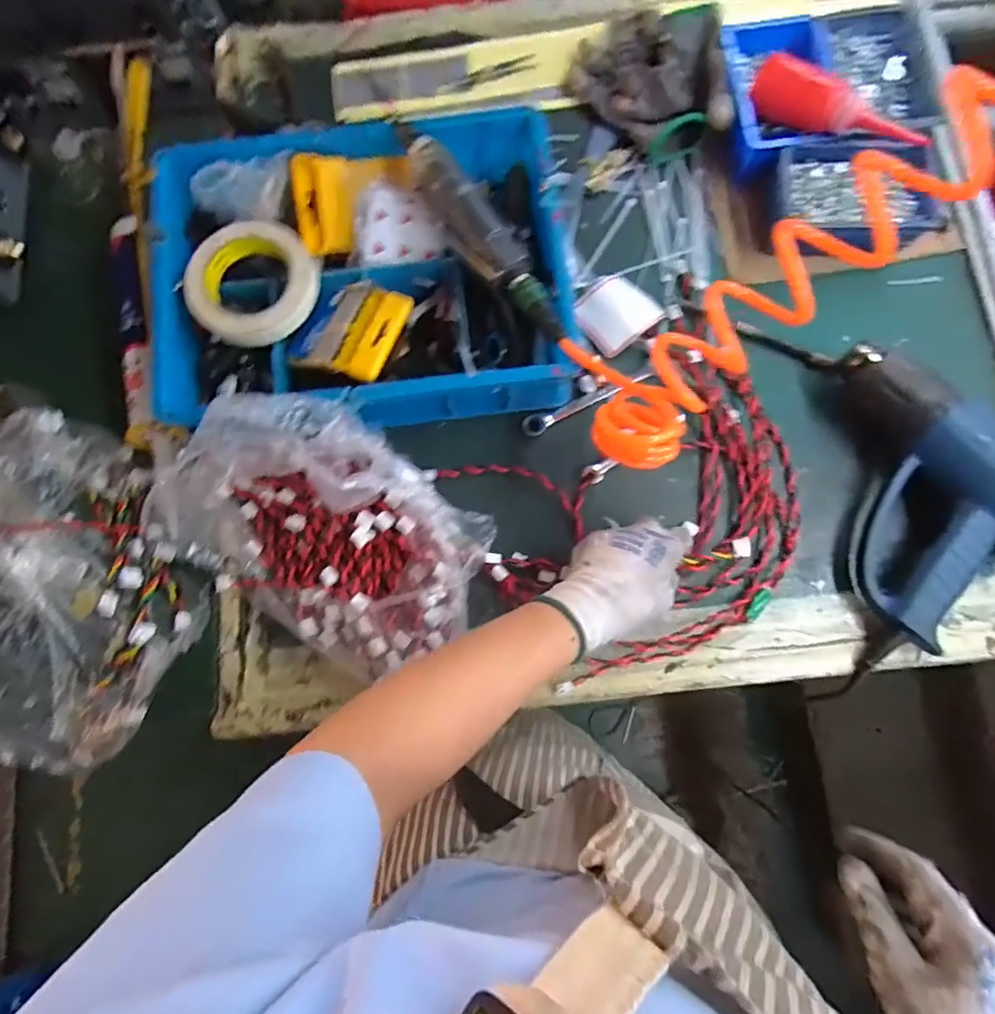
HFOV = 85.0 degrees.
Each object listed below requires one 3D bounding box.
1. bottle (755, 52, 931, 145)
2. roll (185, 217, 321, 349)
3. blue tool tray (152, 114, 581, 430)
[{"bbox_3d":[0.321,-0.376,0.522,0.160,0.044,0.037,33,83,6],"label":"bottle"},{"bbox_3d":[-0.222,-0.204,0.490,0.111,0.029,0.106,0,81,1],"label":"roll"},{"bbox_3d":[-0.127,-0.219,0.507,0.362,0.082,0.277,-8,81,0],"label":"blue tool tray"}]

